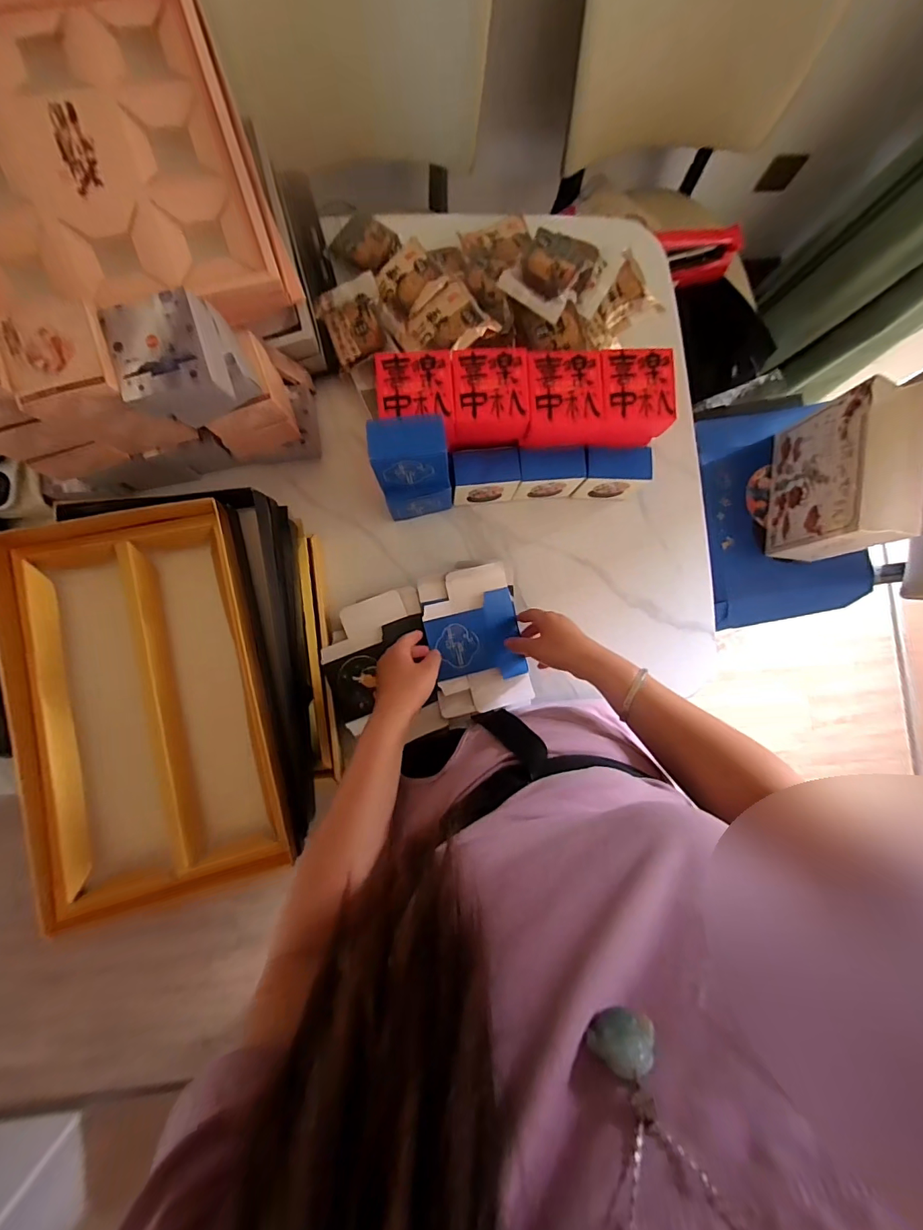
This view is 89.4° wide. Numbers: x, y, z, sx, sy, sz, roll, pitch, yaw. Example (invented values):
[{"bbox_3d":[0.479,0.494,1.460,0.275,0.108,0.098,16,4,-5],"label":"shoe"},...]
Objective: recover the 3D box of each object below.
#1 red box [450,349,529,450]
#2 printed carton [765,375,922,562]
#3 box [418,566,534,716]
[{"bbox_3d":[0.033,-0.254,0.562,0.087,0.061,0.101,0,88,-4],"label":"red box"},{"bbox_3d":[0.708,-0.251,0.862,0.123,0.211,0.270,9,87,-3],"label":"printed carton"},{"bbox_3d":[0.020,0.036,0.639,0.127,0.024,0.194,-11,88,-4],"label":"box"}]

